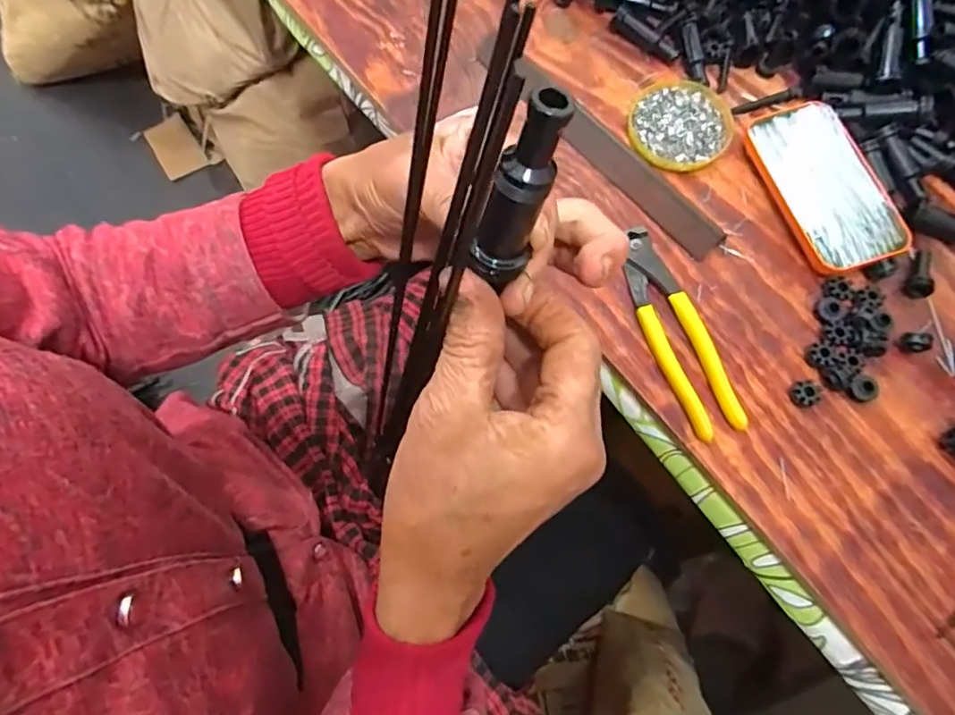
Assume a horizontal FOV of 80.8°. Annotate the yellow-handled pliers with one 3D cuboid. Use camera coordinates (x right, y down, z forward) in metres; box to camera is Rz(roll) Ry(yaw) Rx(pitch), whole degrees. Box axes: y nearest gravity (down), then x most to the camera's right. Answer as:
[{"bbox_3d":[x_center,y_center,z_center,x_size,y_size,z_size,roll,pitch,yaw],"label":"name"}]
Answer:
[{"bbox_3d":[0.146,-0.021,0.417,0.041,0.012,0.162,-20,74,-6],"label":"yellow-handled pliers"}]

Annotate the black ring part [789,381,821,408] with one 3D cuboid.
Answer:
[{"bbox_3d":[0.236,0.026,0.403,0.018,0.012,0.017,0,73,0],"label":"black ring part"}]

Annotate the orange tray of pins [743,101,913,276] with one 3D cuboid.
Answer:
[{"bbox_3d":[0.279,-0.137,0.448,0.073,0.017,0.144,-19,74,-6],"label":"orange tray of pins"}]

